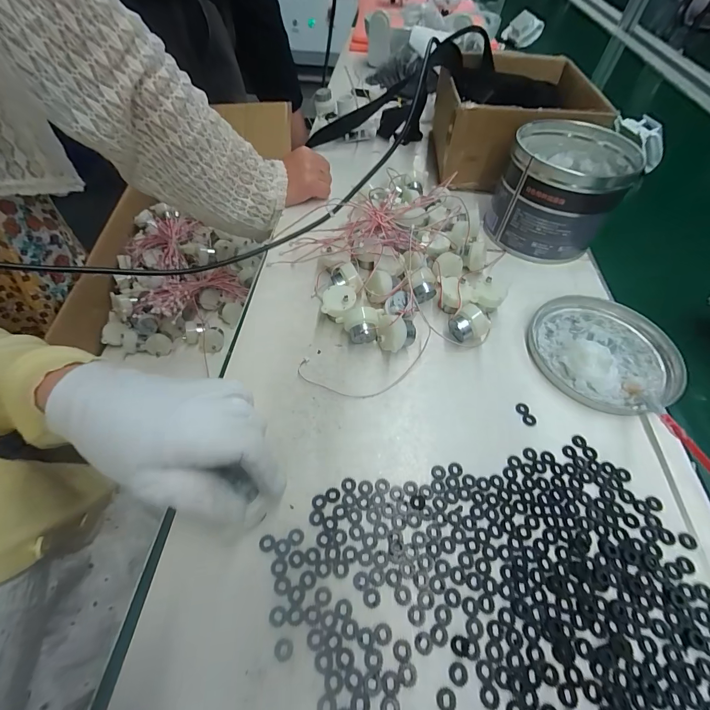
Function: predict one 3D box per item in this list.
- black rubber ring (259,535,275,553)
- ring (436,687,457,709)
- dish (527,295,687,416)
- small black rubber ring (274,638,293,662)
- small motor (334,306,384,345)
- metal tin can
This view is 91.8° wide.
[{"bbox_3d":[-0.058,0.124,0.226,0.010,0.004,0.010,1,55,-2],"label":"black rubber ring"},{"bbox_3d":[0.050,0.187,0.186,0.010,0.004,0.010,1,55,-2],"label":"ring"},{"bbox_3d":[0.238,-0.008,0.327,0.135,0.025,0.125,1,55,-2],"label":"dish"},{"bbox_3d":[-0.041,0.168,0.195,0.011,0.004,0.010,1,55,-2],"label":"small black rubber ring"},{"bbox_3d":[0.005,-0.026,0.318,0.040,0.035,0.027,-4,55,-6],"label":"small motor"},{"bbox_3d":[0.232,-0.189,0.402,0.124,0.101,0.131,2,56,-4],"label":"metal tin can"}]

